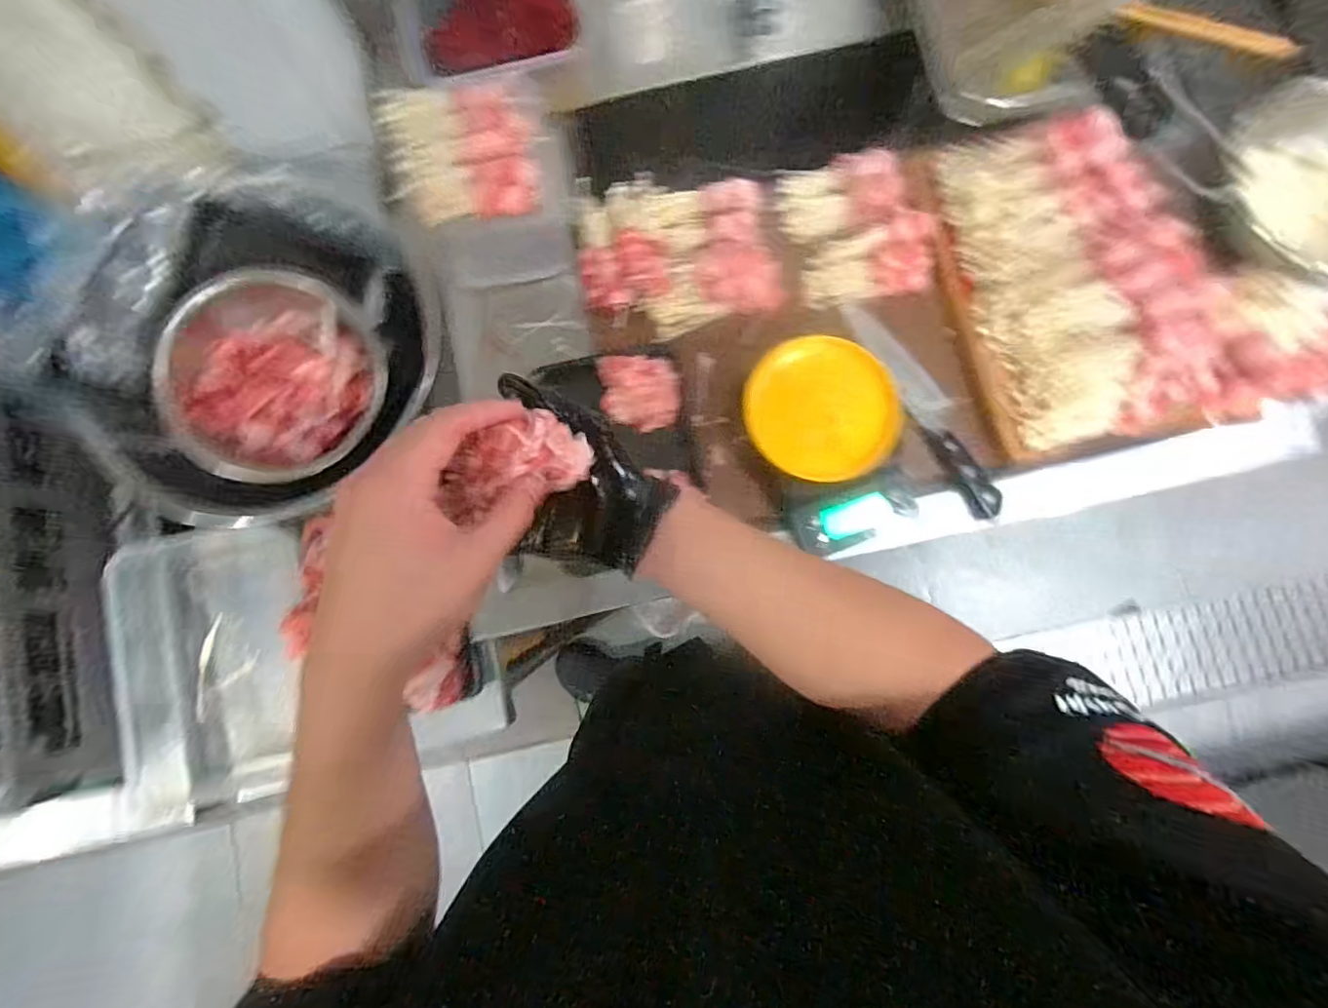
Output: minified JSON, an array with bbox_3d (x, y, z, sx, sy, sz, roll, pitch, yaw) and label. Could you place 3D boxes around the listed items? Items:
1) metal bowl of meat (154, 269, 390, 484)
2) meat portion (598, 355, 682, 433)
[{"bbox_3d":[-0.380,-0.121,0.554,0.180,0.077,0.196,18,85,4],"label":"metal bowl of meat"},{"bbox_3d":[-0.027,-0.120,0.601,0.087,0.030,0.076,7,84,3],"label":"meat portion"}]

